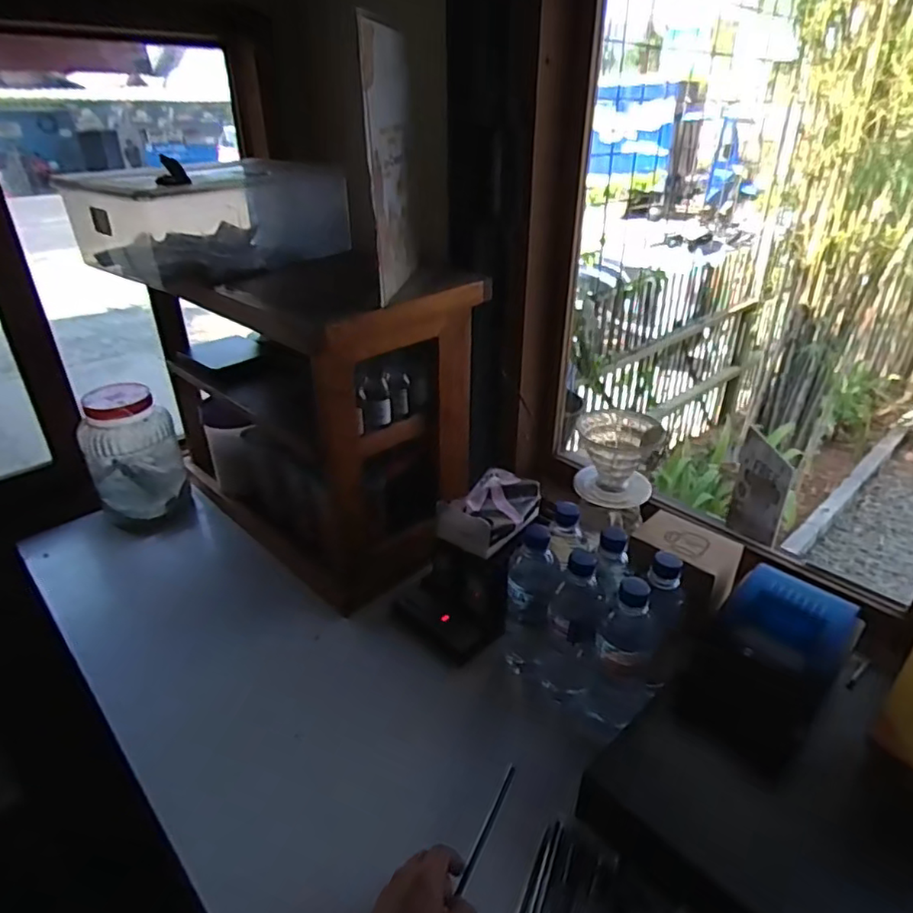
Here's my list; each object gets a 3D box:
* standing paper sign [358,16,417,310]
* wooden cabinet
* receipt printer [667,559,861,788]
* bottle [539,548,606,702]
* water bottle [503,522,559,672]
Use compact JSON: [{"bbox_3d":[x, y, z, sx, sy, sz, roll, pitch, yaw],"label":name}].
[{"bbox_3d":[-0.078,-0.351,0.728,0.009,0.284,0.167,5,30,9],"label":"standing paper sign"},{"bbox_3d":[-0.227,-0.080,1.017,0.485,0.462,0.283,27,40,37],"label":"wooden cabinet"},{"bbox_3d":[0.342,0.229,0.660,0.122,0.133,0.154,27,40,37],"label":"receipt printer"},{"bbox_3d":[0.137,0.218,0.722,0.064,0.227,0.060,8,32,13],"label":"bottle"},{"bbox_3d":[0.093,0.196,0.767,0.058,0.206,0.074,3,31,5],"label":"water bottle"}]

